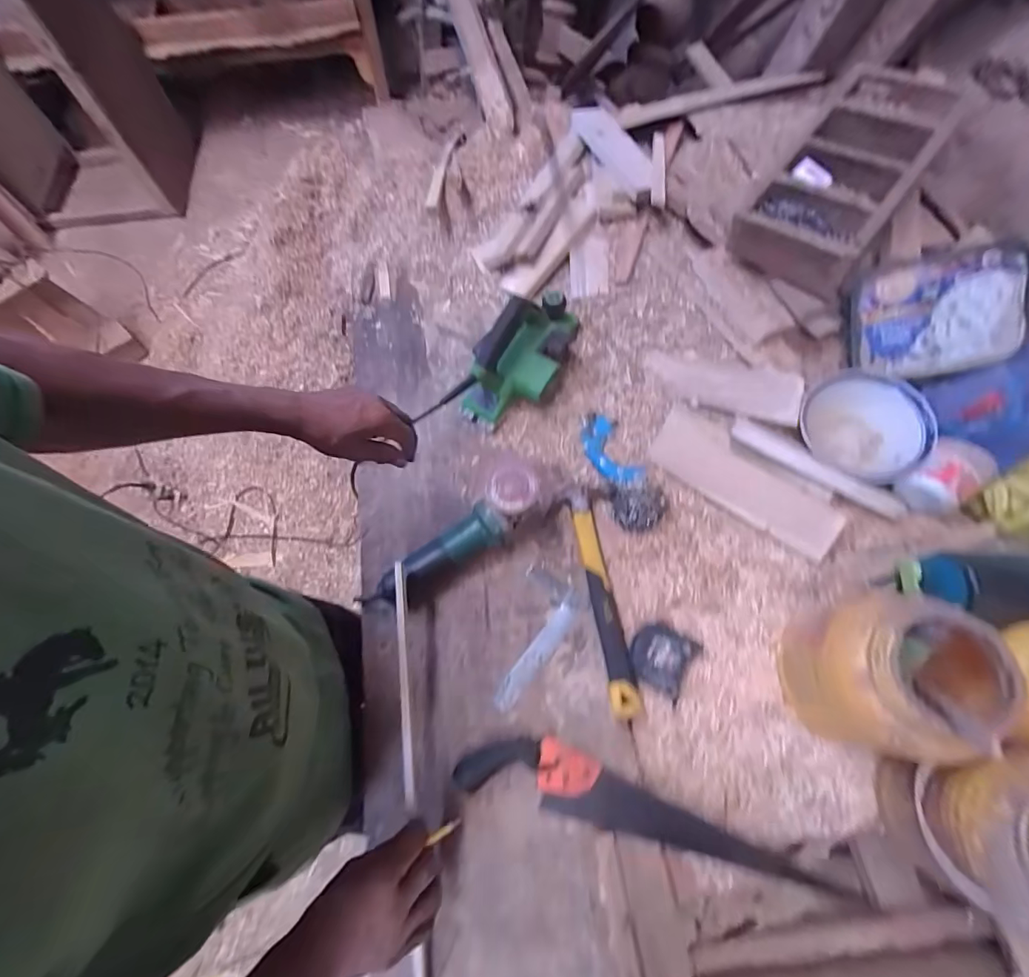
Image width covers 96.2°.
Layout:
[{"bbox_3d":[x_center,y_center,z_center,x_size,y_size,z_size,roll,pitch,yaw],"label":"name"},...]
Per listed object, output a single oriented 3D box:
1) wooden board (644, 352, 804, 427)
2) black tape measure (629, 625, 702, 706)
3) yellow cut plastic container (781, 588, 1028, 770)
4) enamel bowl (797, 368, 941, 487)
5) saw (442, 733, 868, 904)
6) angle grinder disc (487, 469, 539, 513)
[{"bbox_3d":[0.326,-0.167,0.746,0.246,0.019,0.074,23,106,34],"label":"wooden board"},{"bbox_3d":[0.204,0.235,0.635,0.081,0.034,0.078,27,68,12],"label":"black tape measure"},{"bbox_3d":[0.411,0.214,0.530,0.129,0.219,0.161,4,65,2],"label":"yellow cut plastic container"},{"bbox_3d":[0.514,-0.089,0.683,0.152,0.096,0.164,0,65,0],"label":"enamel bowl"},{"bbox_3d":[0.150,0.385,0.568,0.442,0.026,0.078,12,66,5],"label":"saw"},{"bbox_3d":[-0.003,0.000,0.629,0.066,0.019,0.061,5,65,2],"label":"angle grinder disc"}]

